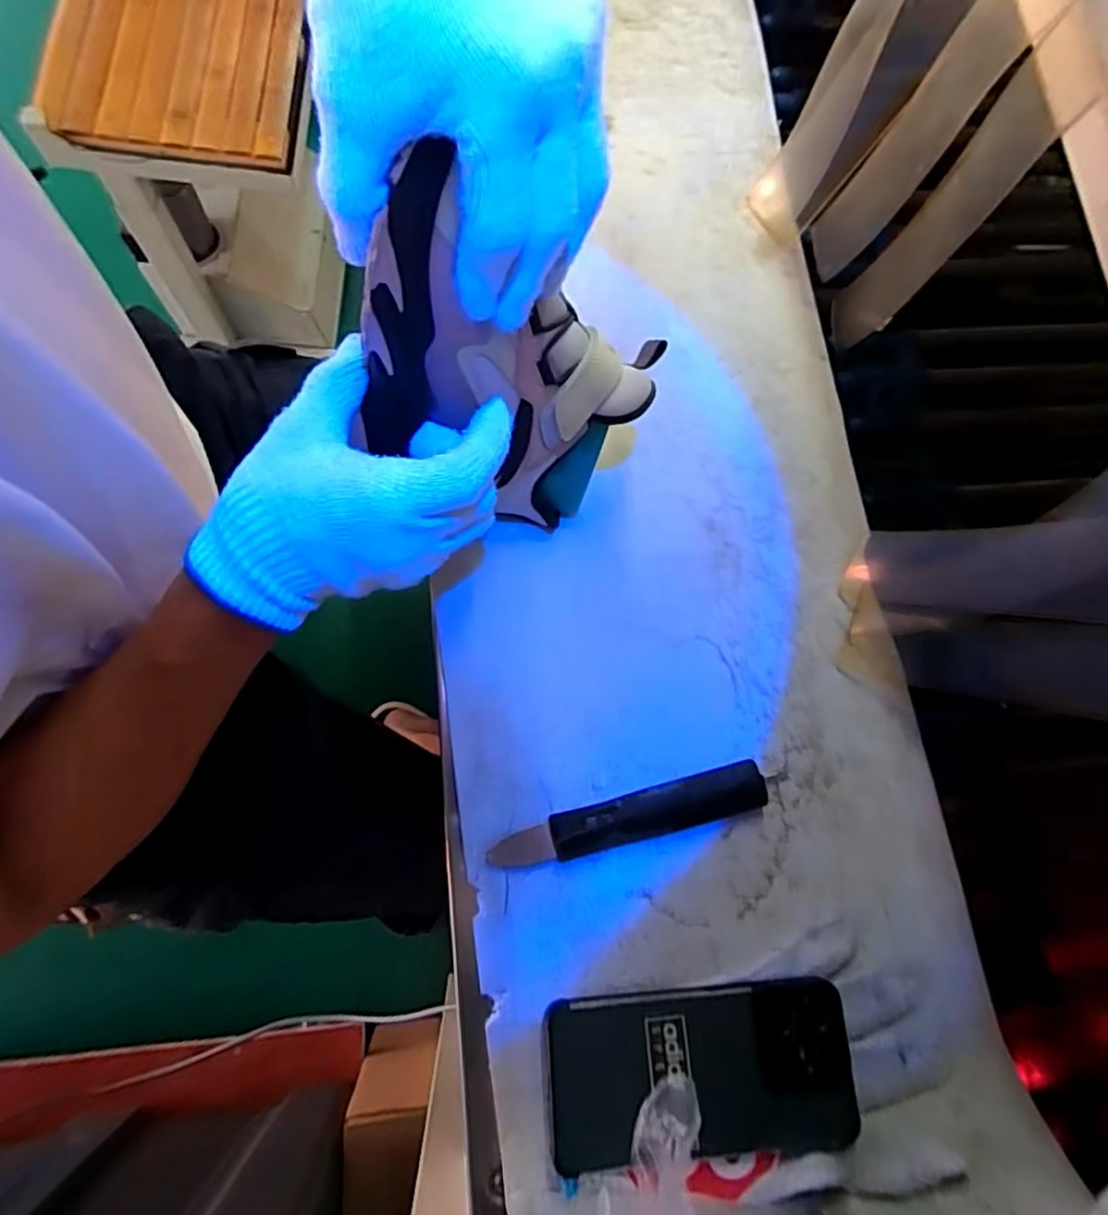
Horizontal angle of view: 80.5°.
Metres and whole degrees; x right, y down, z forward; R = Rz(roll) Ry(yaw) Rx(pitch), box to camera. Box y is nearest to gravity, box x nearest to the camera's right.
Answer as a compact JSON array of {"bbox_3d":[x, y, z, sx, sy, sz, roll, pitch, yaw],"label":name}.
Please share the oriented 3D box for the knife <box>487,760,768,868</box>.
[{"bbox_3d":[0.046,0.127,0.392,0.165,0.020,0.028,-13,79,-8],"label":"knife"}]

